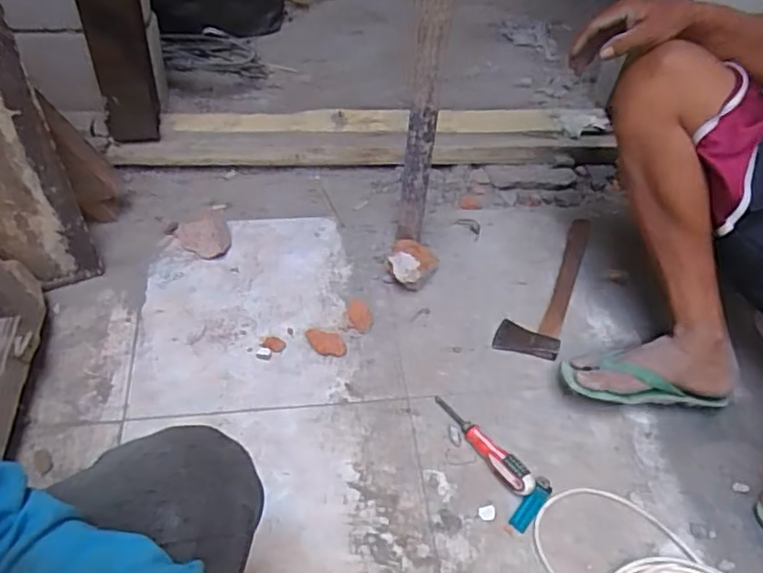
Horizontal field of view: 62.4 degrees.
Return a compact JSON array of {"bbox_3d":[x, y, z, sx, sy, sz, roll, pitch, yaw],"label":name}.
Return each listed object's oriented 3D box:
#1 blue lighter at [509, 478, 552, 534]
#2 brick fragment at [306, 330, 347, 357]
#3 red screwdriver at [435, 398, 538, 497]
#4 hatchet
[{"bbox_3d":[0.196,0.280,0.815,0.026,0.016,0.083,33,55,23],"label":"blue lighter"},{"bbox_3d":[-0.085,0.086,0.959,0.065,0.007,0.040,12,49,7],"label":"brick fragment"},{"bbox_3d":[0.134,0.211,0.852,0.029,0.032,0.176,-30,56,-26],"label":"red screwdriver"},{"bbox_3d":[0.277,-0.010,1.065,0.097,0.021,0.321,18,50,12],"label":"hatchet"}]

